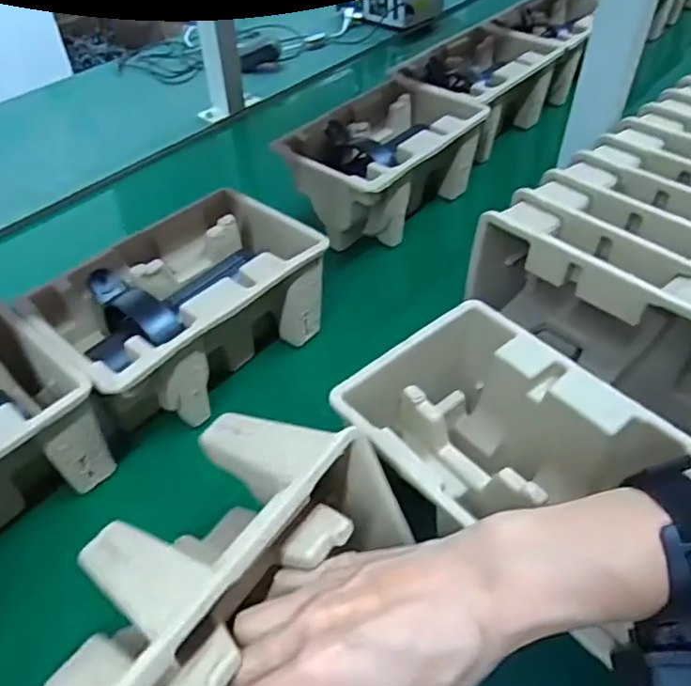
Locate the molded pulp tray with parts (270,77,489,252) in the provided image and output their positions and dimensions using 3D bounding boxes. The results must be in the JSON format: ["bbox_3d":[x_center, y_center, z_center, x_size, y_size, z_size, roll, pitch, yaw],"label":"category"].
[{"bbox_3d":[0.041,-0.191,0.691,0.145,0.123,0.232,30,54,26],"label":"molded pulp tray with parts"}]

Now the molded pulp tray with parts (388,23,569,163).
[{"bbox_3d":[0.174,-0.333,0.805,0.145,0.107,0.216,33,55,28],"label":"molded pulp tray with parts"}]

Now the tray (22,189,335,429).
[{"bbox_3d":[-0.138,-0.022,0.532,0.142,0.116,0.225,33,55,28],"label":"tray"}]

